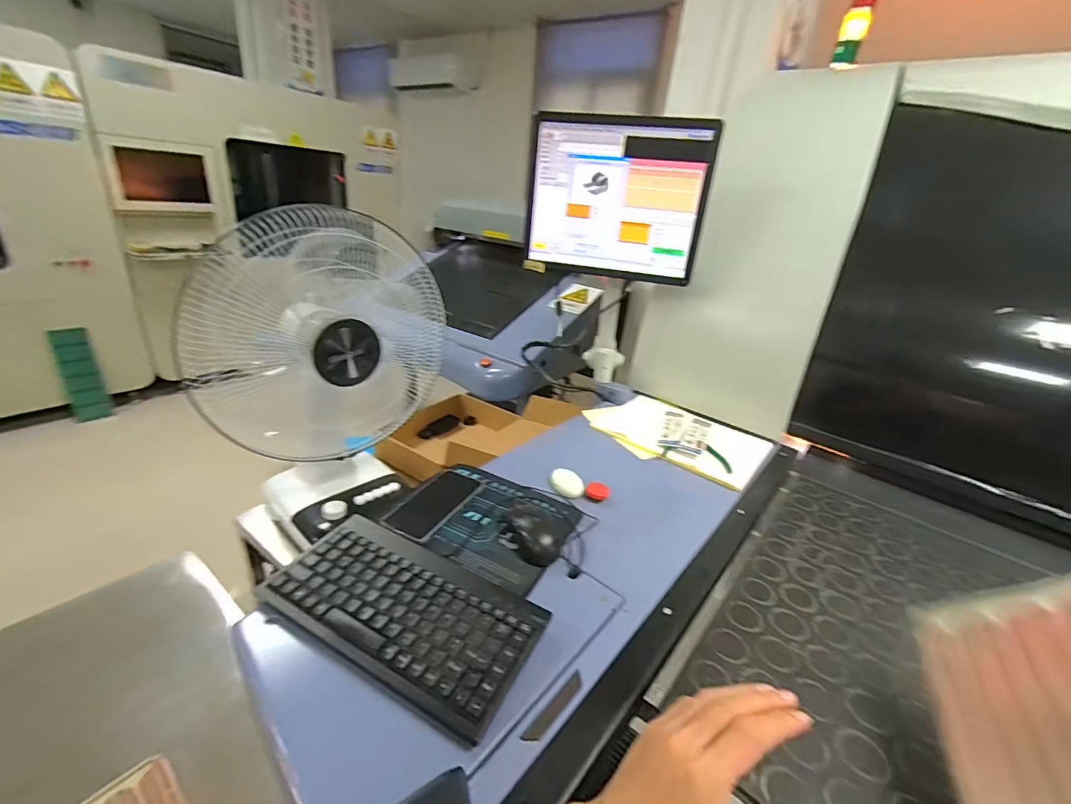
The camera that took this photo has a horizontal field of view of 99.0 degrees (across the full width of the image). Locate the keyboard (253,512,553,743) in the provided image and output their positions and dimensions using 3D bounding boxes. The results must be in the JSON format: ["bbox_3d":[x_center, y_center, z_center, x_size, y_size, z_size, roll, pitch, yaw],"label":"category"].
[{"bbox_3d":[-0.140,0.222,0.500,0.281,0.029,0.158,18,27,23],"label":"keyboard"}]

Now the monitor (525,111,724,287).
[{"bbox_3d":[0.164,-0.425,0.969,0.374,0.293,0.053,12,25,12],"label":"monitor"}]

